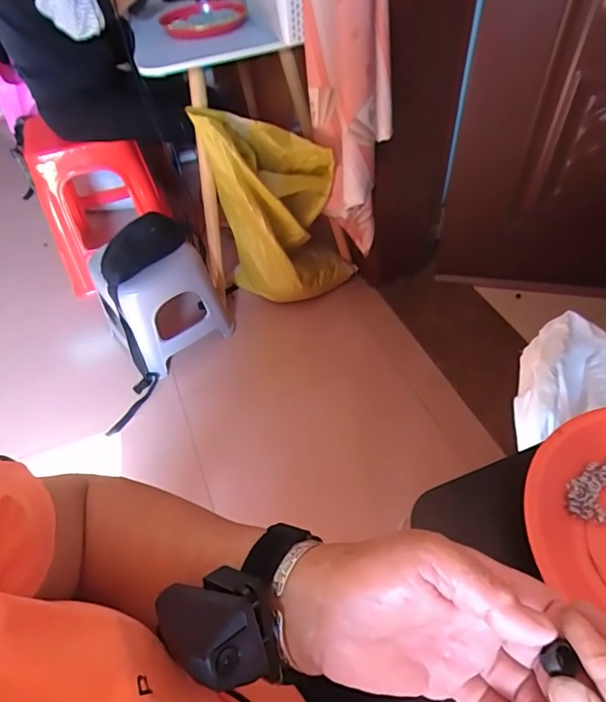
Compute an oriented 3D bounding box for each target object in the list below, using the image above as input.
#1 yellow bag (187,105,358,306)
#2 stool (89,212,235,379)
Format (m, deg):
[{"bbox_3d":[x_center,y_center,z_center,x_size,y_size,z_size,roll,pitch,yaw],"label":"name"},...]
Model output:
[{"bbox_3d":[-0.053,-0.381,1.362,0.380,0.601,0.189,-2,51,3],"label":"yellow bag"},{"bbox_3d":[-0.440,-0.178,1.368,0.312,0.364,0.269,-34,56,-21],"label":"stool"}]

